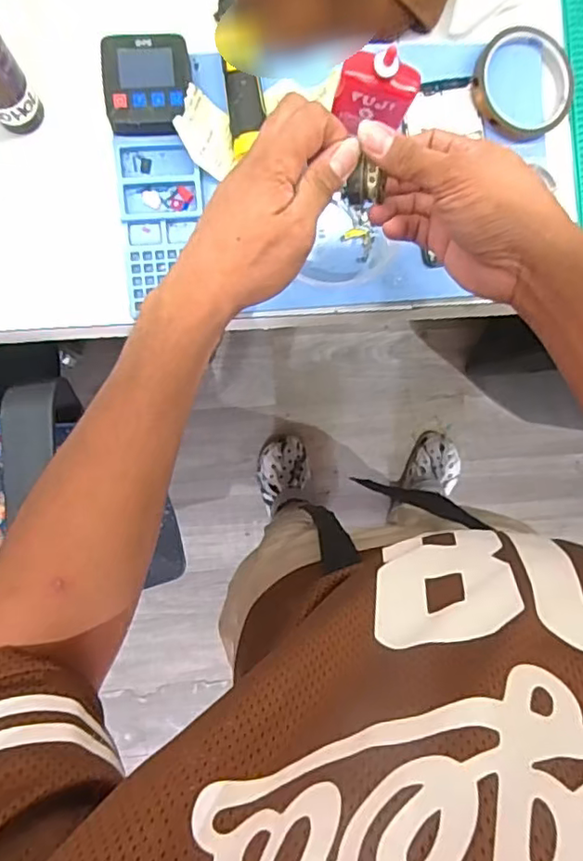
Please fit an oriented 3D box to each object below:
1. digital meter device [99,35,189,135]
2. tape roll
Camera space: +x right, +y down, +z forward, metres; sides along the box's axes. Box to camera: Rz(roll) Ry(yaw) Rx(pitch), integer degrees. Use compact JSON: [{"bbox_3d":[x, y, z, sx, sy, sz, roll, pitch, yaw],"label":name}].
[{"bbox_3d":[-0.116,-0.277,0.472,0.066,0.027,0.072,-1,93,-5],"label":"digital meter device"},{"bbox_3d":[0.202,-0.301,0.505,0.092,0.015,0.088,0,92,-5],"label":"tape roll"}]

